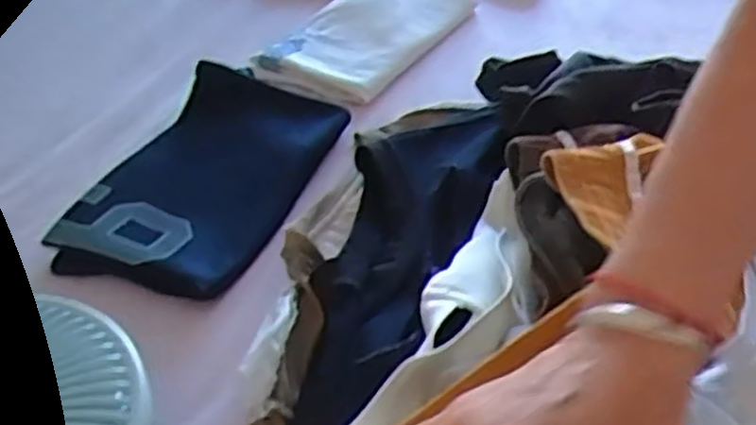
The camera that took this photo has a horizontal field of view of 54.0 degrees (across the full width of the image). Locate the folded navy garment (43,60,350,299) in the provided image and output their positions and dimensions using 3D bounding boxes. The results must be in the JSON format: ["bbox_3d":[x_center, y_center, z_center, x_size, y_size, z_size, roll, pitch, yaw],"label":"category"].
[{"bbox_3d":[-0.134,-0.034,0.591,0.144,0.028,0.230,14,44,16],"label":"folded navy garment"}]

